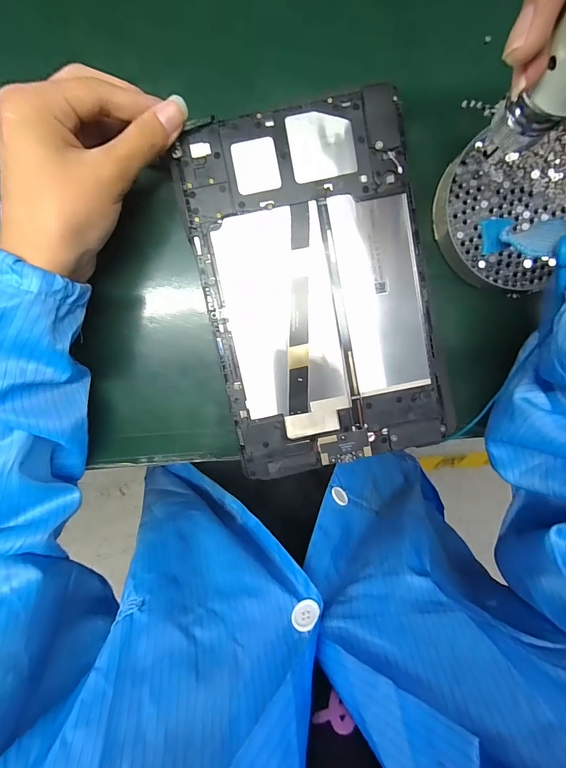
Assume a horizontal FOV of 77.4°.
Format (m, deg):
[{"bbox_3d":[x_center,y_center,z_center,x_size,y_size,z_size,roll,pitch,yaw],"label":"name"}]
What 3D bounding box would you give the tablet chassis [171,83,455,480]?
[{"bbox_3d":[0.025,-0.061,0.242,0.150,0.009,0.236,-12,98,0],"label":"tablet chassis"}]

